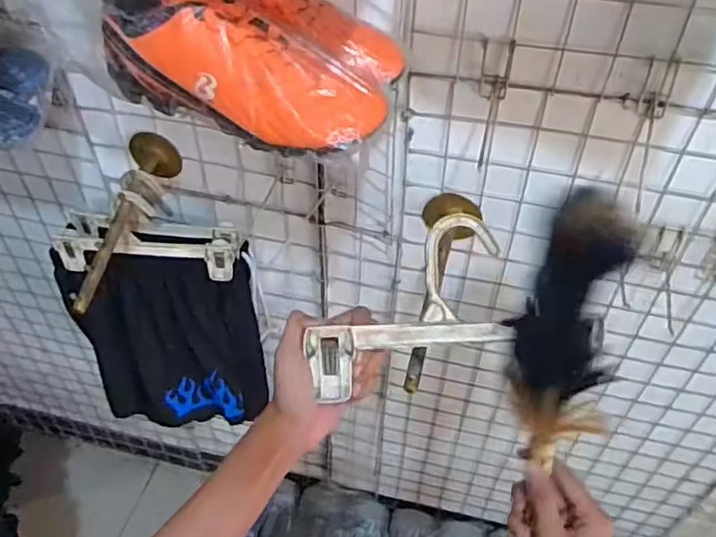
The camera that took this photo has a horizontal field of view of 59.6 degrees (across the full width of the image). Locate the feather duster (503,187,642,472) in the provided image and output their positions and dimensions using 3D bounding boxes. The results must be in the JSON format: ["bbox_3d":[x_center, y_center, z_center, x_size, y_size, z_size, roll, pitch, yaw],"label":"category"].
[{"bbox_3d":[0.168,0.047,0.500,0.078,0.212,0.055,11,9,9],"label":"feather duster"}]

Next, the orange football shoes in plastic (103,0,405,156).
[{"bbox_3d":[-0.081,-0.199,0.545,0.239,0.105,0.145,21,51,18],"label":"orange football shoes in plastic"}]

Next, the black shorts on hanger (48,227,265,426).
[{"bbox_3d":[-0.302,0.114,1.004,0.294,0.406,0.079,1,48,0],"label":"black shorts on hanger"}]

